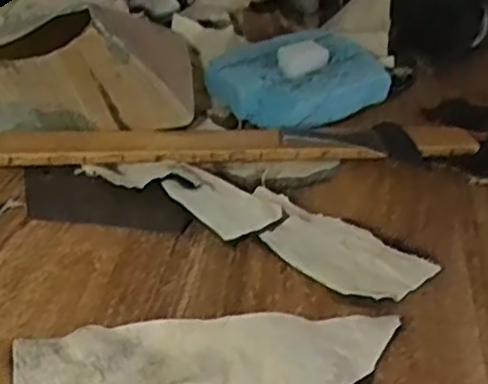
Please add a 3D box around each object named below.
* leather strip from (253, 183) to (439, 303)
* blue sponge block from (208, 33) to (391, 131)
[{"bbox_3d":[0.073,0.046,0.591,0.157,0.021,0.071,24,39,24],"label":"leather strip"},{"bbox_3d":[0.064,-0.130,0.776,0.172,0.053,0.129,-23,44,-35],"label":"blue sponge block"}]

